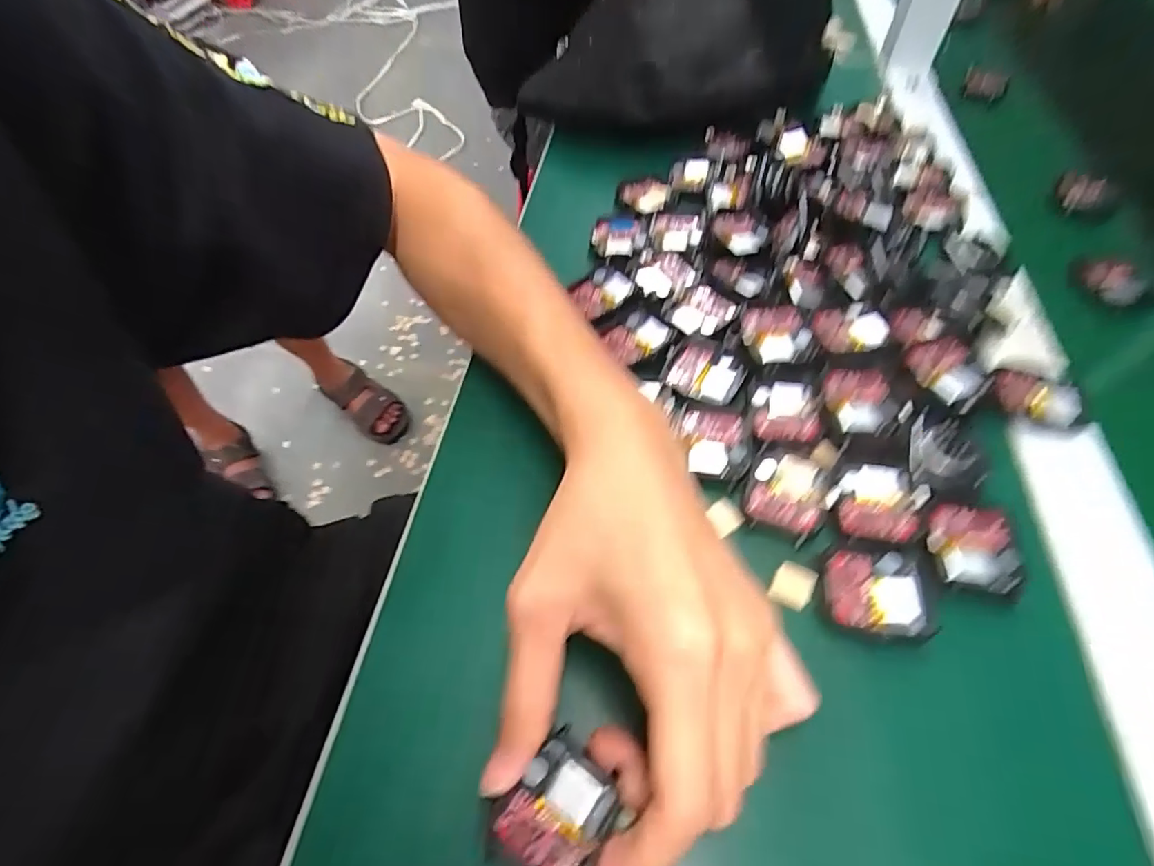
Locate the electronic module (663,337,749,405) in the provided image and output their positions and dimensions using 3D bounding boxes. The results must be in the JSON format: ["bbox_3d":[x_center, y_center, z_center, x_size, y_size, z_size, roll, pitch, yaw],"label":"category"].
[{"bbox_3d":[0.073,-0.036,0.310,0.040,0.006,0.042,22,58,15],"label":"electronic module"}]

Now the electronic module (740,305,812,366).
[{"bbox_3d":[0.111,-0.055,0.311,0.035,0.010,0.035,-5,55,-3],"label":"electronic module"}]

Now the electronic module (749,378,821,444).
[{"bbox_3d":[0.110,-0.012,0.293,0.032,0.009,0.037,6,55,5],"label":"electronic module"}]

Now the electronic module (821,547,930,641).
[{"bbox_3d":[0.129,0.067,0.236,0.041,0.005,0.036,6,56,4],"label":"electronic module"}]

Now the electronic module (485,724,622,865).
[{"bbox_3d":[-0.009,0.136,0.195,0.034,0.008,0.044,36,80,22],"label":"electronic module"}]

